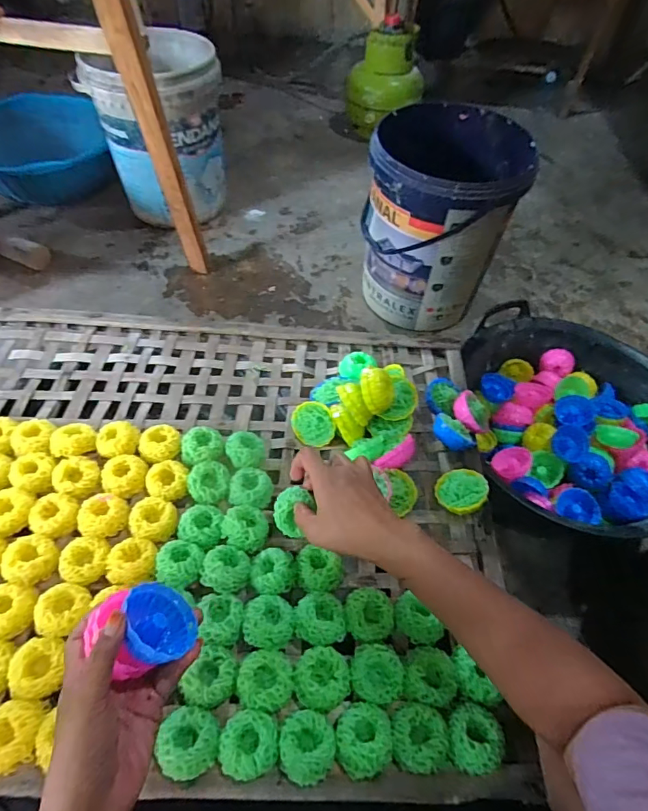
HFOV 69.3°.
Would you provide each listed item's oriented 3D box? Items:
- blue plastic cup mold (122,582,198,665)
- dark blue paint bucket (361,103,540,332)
[{"bbox_3d":[-0.134,0.170,0.359,0.034,0.061,0.059,-42,59,11],"label":"blue plastic cup mold"},{"bbox_3d":[0.236,-0.378,1.003,0.289,0.352,0.300,16,54,10],"label":"dark blue paint bucket"}]

